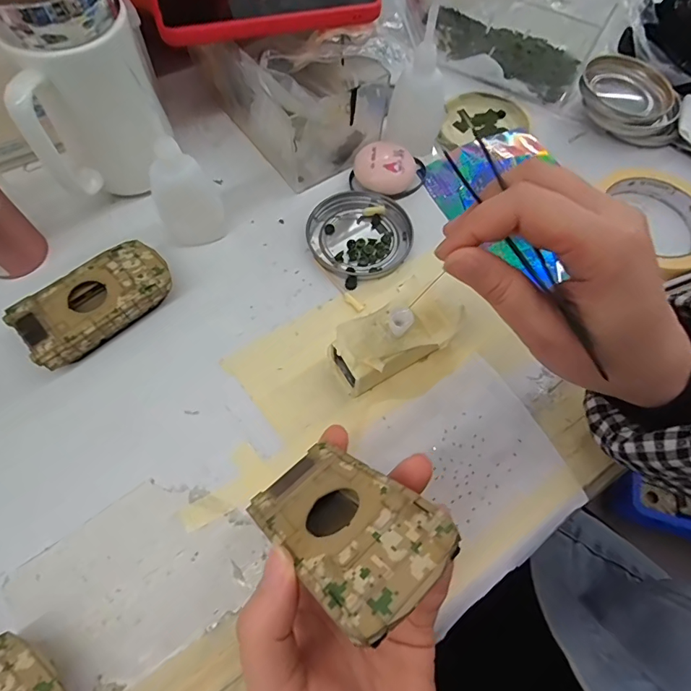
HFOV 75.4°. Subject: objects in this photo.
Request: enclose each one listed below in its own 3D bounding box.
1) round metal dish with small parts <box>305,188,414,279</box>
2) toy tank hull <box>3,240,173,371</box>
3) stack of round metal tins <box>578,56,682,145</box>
[{"bbox_3d":[0.011,-0.087,0.344,0.078,0.013,0.075,0,64,-1],"label":"round metal dish with small parts"},{"bbox_3d":[-0.165,-0.028,0.302,0.096,0.025,0.051,-40,71,-18],"label":"toy tank hull"},{"bbox_3d":[0.253,-0.219,0.399,0.090,0.029,0.078,21,66,9],"label":"stack of round metal tins"}]

